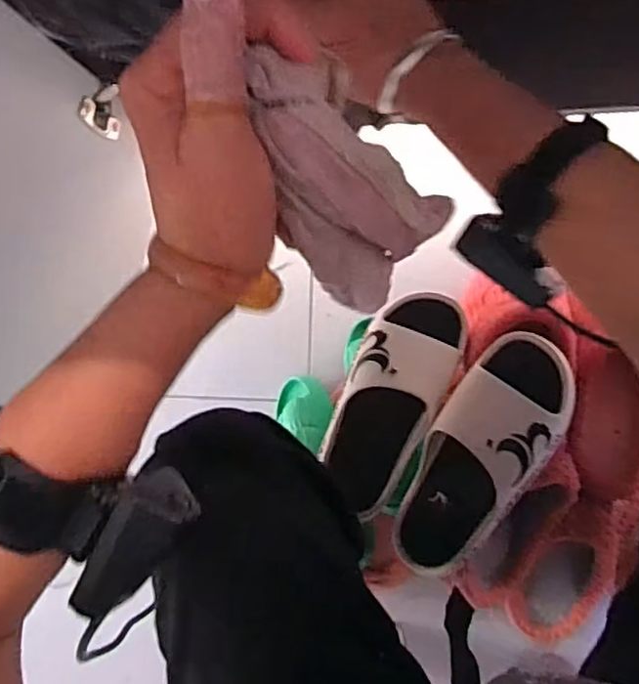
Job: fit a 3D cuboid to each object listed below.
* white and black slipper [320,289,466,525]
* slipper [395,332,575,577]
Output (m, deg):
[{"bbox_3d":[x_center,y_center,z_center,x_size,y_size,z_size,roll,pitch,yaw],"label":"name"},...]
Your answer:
[{"bbox_3d":[0.071,0.061,0.681,0.101,0.102,0.246,28,94,8],"label":"white and black slipper"},{"bbox_3d":[0.151,0.115,0.625,0.105,0.089,0.253,27,107,8],"label":"slipper"}]

